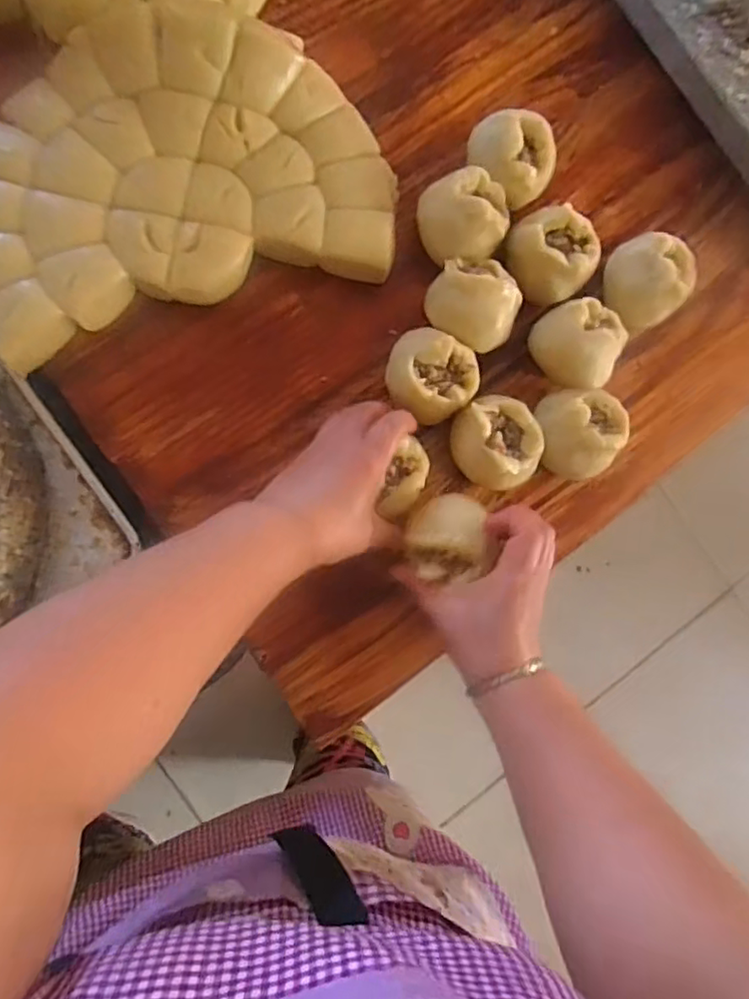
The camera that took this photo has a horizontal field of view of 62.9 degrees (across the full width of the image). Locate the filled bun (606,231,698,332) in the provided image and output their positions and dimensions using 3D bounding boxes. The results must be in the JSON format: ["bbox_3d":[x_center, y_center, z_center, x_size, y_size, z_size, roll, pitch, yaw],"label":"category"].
[{"bbox_3d":[0.238,-0.192,0.542,0.067,0.064,0.072,-32,92,-8],"label":"filled bun"}]

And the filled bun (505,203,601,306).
[{"bbox_3d":[0.147,-0.206,0.528,0.073,0.063,0.064,44,83,-4],"label":"filled bun"}]

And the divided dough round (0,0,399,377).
[{"bbox_3d":[-0.158,-0.252,0.480,0.325,0.073,0.212,-17,90,-8],"label":"divided dough round"}]

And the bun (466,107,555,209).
[{"bbox_3d":[0.113,-0.287,0.525,0.075,0.063,0.065,37,83,-5],"label":"bun"}]

